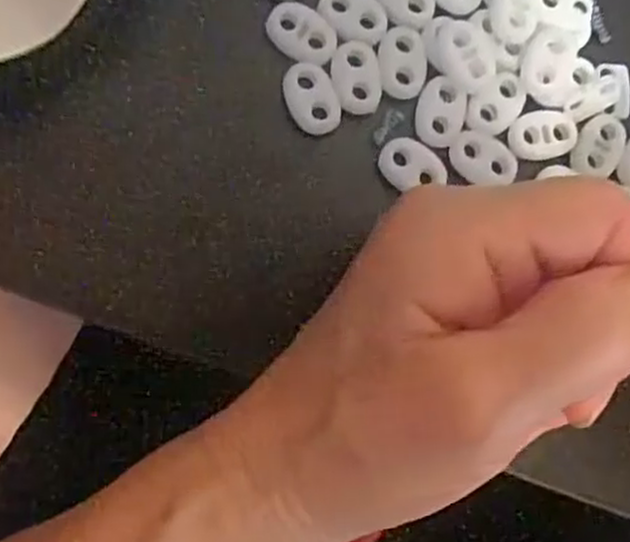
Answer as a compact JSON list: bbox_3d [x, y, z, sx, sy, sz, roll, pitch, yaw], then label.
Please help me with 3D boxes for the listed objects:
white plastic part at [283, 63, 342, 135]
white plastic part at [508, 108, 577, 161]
[{"bbox_3d":[-0.001,-0.053,0.227,0.015,0.004,0.022,-25,89,-9],"label":"white plastic part"},{"bbox_3d":[0.073,-0.044,0.238,0.022,0.004,0.016,-15,87,-9],"label":"white plastic part"}]

